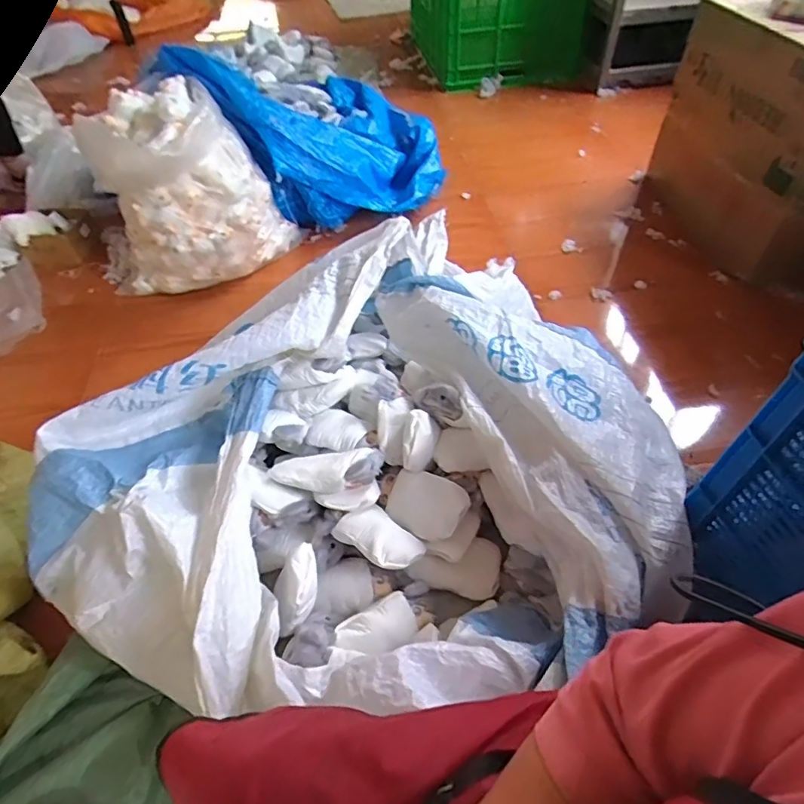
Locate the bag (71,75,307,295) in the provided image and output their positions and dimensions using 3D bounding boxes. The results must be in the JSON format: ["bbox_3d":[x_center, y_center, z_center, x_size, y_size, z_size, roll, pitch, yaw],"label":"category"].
[{"bbox_3d":[-0.620,-0.605,1.438,0.550,0.466,0.416,-26,53,-18],"label":"bag"}]

